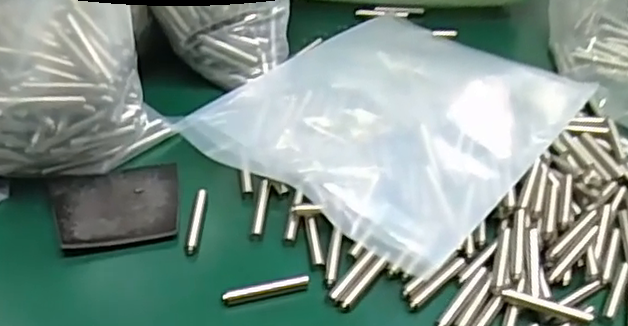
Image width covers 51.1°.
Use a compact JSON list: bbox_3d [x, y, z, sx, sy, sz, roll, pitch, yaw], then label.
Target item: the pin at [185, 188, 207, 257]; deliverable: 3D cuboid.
[{"bbox_3d":[-0.072,0.035,0.402,0.008,0.006,0.050,3,42,-1],"label":"pin"}]

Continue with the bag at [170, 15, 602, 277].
[{"bbox_3d":[0.065,-0.039,0.473,0.189,0.027,0.267,32,48,26],"label":"bag"}]

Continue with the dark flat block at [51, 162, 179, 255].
[{"bbox_3d":[-0.120,0.024,0.404,0.074,0.007,0.063,-11,44,-16],"label":"dark flat block"}]

